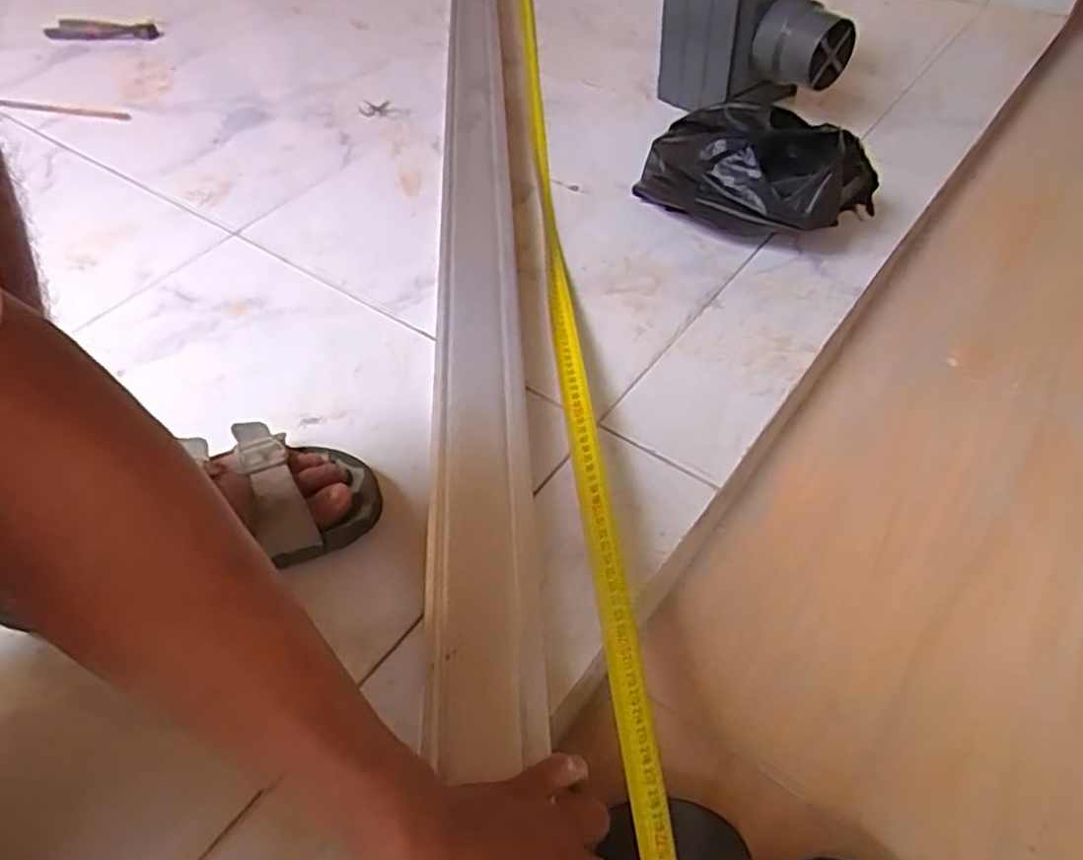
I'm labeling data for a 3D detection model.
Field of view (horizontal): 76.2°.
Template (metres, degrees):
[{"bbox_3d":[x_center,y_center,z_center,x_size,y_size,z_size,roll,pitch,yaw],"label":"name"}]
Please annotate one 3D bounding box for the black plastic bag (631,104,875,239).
[{"bbox_3d":[0.215,-0.274,0.711,0.242,0.099,0.143,34,60,29],"label":"black plastic bag"}]

